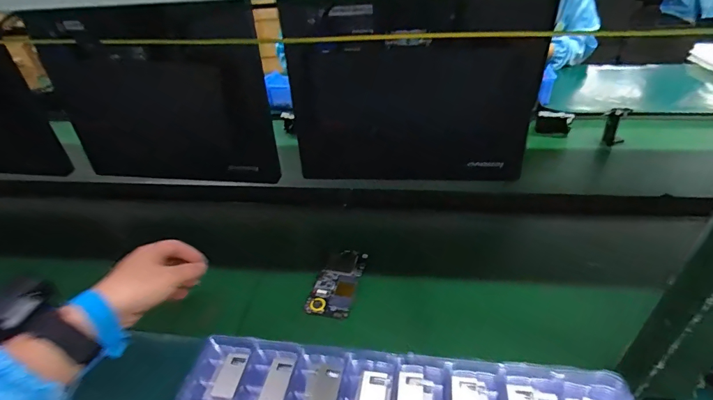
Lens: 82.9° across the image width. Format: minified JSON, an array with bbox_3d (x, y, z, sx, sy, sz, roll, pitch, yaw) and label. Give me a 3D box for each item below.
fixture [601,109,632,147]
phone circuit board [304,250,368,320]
[{"bbox_3d":[0.547,-0.155,0.852,0.034,0.079,0.046,-34,46,-31],"label":"fixture"},{"bbox_3d":[-0.027,0.124,0.605,0.062,0.013,0.125,7,39,16],"label":"phone circuit board"}]

